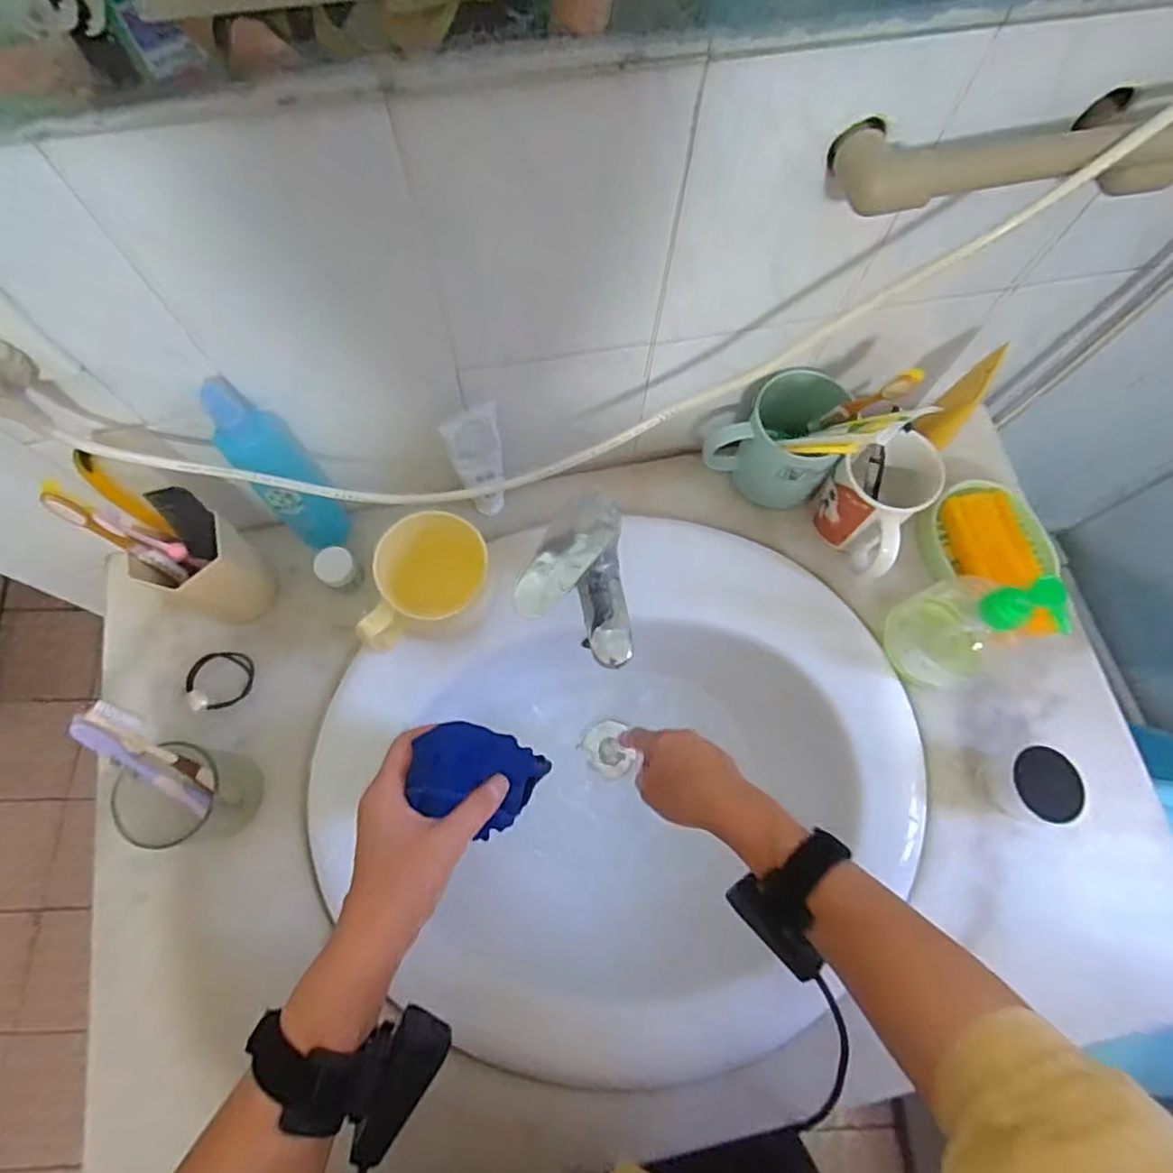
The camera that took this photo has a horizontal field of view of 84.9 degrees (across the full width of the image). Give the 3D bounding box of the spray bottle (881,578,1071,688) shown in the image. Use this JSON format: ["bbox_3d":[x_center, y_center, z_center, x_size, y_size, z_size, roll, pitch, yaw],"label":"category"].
[{"bbox_3d":[0.314,0.026,0.509,0.082,0.160,0.083,-15,72,-6],"label":"spray bottle"}]

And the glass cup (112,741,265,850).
[{"bbox_3d":[-0.304,0.160,0.496,0.068,0.079,0.070,0,71,-1],"label":"glass cup"}]

